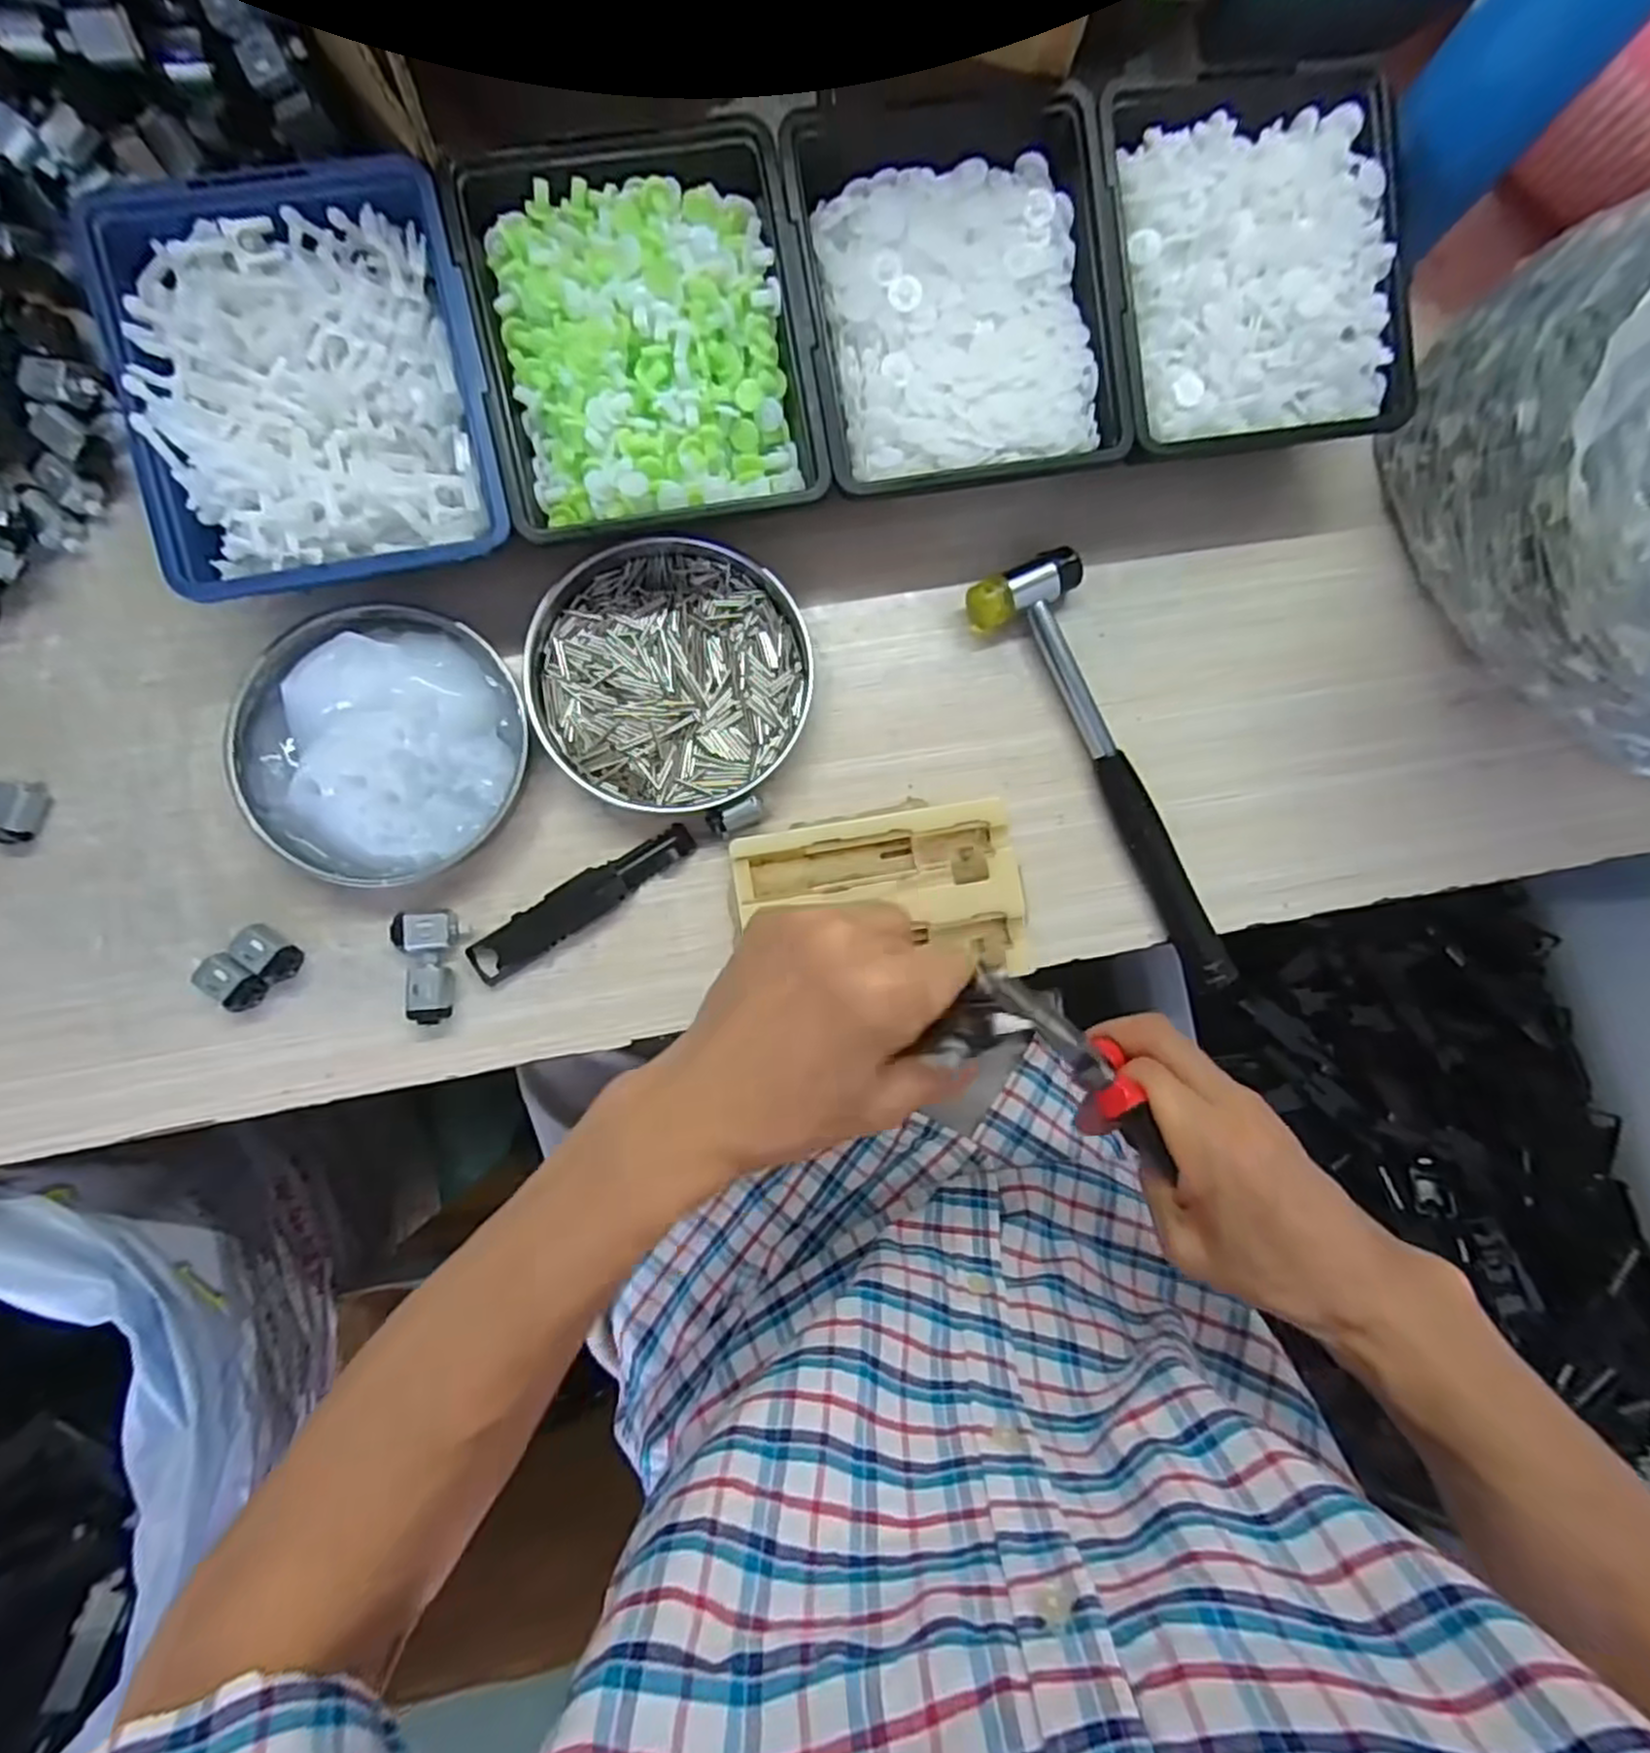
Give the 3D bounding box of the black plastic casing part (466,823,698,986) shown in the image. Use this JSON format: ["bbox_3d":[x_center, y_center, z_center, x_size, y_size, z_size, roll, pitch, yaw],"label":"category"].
[{"bbox_3d":[-0.118,0.011,0.370,0.119,0.009,0.022,-33,89,-6],"label":"black plastic casing part"}]

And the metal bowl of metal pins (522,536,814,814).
[{"bbox_3d":[-0.076,-0.100,0.378,0.132,0.023,0.132,0,86,-4],"label":"metal bowl of metal pins"}]

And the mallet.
[{"bbox_3d":[0.156,-0.057,0.390,0.056,0.026,0.233,-30,89,-6],"label":"mallet"}]

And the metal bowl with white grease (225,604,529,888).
[{"bbox_3d":[-0.212,-0.063,0.358,0.132,0.036,0.128,0,86,-4],"label":"metal bowl with white grease"}]

